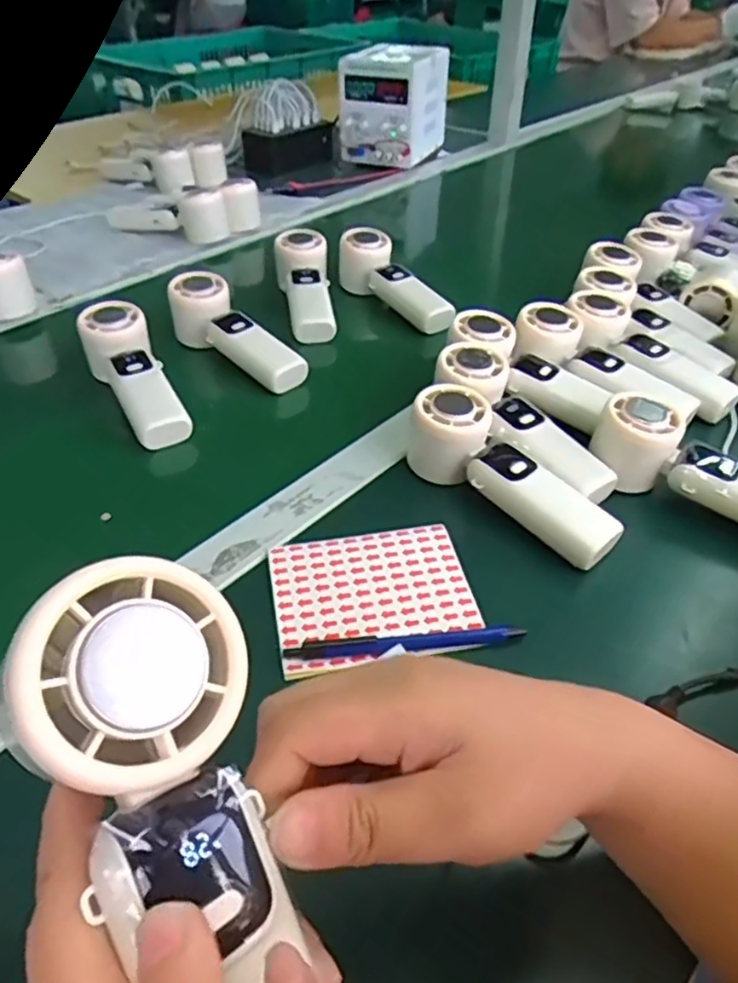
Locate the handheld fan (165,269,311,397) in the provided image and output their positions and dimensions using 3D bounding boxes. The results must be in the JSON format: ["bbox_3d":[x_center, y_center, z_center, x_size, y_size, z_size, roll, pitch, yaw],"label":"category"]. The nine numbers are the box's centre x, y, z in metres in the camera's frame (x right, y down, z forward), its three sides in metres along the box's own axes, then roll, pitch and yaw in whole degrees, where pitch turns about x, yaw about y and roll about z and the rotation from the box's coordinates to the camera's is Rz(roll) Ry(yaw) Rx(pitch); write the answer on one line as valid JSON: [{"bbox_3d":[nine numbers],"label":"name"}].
[{"bbox_3d":[-0.122,-0.145,0.627,0.166,0.050,0.056,39,53,19],"label":"handheld fan"}]

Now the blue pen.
[{"bbox_3d":[0.021,0.085,0.384,0.135,0.007,0.014,-3,42,-5],"label":"blue pen"}]

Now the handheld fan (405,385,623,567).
[{"bbox_3d":[0.099,-0.015,0.462,0.165,0.052,0.055,32,50,30],"label":"handheld fan"}]

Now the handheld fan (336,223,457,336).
[{"bbox_3d":[0.031,-0.225,0.714,0.048,0.061,0.166,-28,49,-28],"label":"handheld fan"}]

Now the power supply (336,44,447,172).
[{"bbox_3d":[0.044,-0.638,1.113,0.134,0.178,0.152,20,45,19],"label":"power supply"}]

